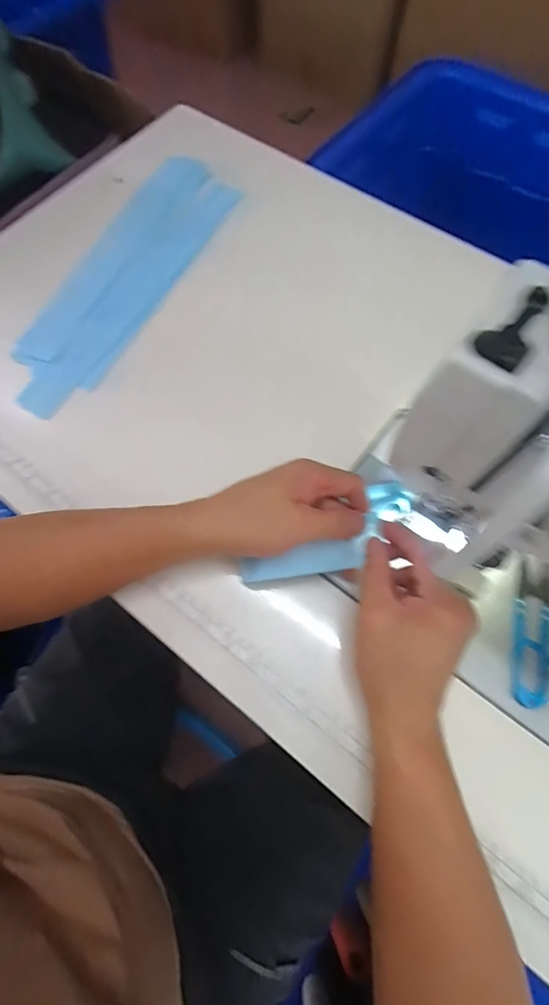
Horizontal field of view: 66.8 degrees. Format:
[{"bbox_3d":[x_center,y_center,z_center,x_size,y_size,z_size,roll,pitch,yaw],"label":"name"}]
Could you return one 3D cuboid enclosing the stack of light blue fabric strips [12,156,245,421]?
[{"bbox_3d":[-0.162,-0.255,0.463,0.098,0.015,0.372,29,72,-3],"label":"stack of light blue fabric strips"}]

